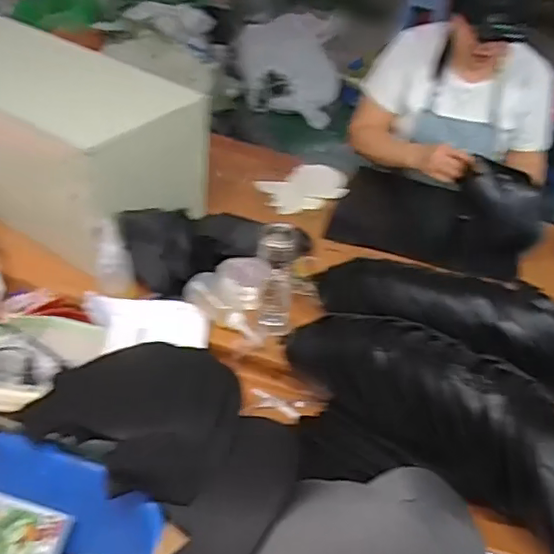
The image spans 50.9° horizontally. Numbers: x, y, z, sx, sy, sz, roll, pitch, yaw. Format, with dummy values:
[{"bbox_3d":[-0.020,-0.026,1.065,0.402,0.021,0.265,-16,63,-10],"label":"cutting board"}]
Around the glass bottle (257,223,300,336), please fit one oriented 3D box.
[{"bbox_3d":[-0.004,0.016,0.974,0.066,0.197,0.076,7,40,0],"label":"glass bottle"}]

